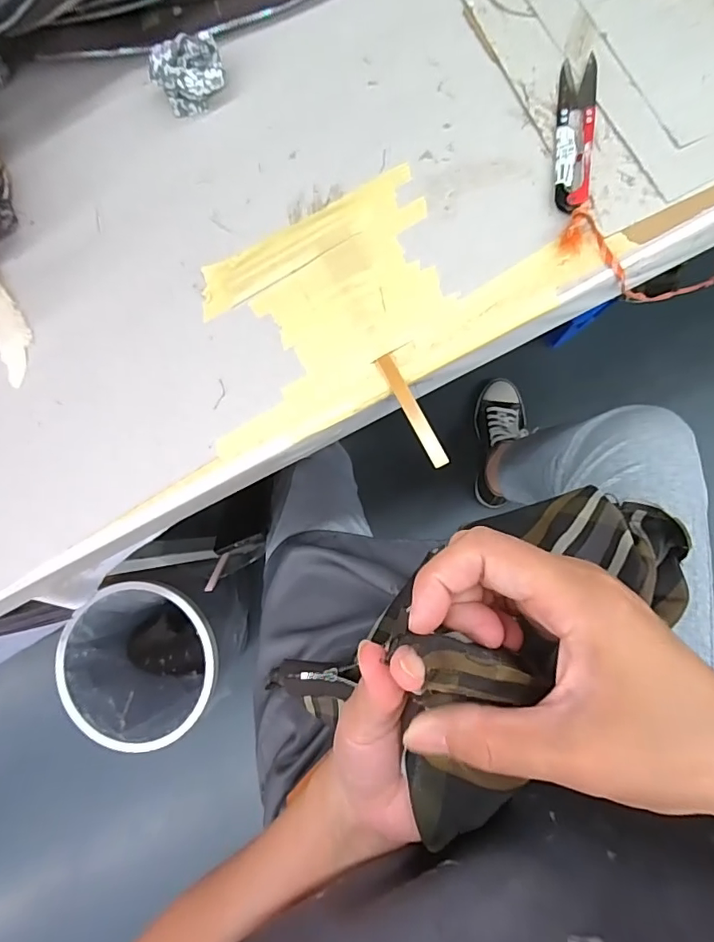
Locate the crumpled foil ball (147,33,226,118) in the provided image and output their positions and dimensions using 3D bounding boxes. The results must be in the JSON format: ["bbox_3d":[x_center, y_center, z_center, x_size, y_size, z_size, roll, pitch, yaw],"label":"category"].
[{"bbox_3d":[-0.114,-0.274,0.350,0.047,0.036,0.029,-27,84,4],"label":"crumpled foil ball"}]

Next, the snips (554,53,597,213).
[{"bbox_3d":[0.138,-0.215,0.319,0.023,0.010,0.103,4,86,7],"label":"snips"}]

